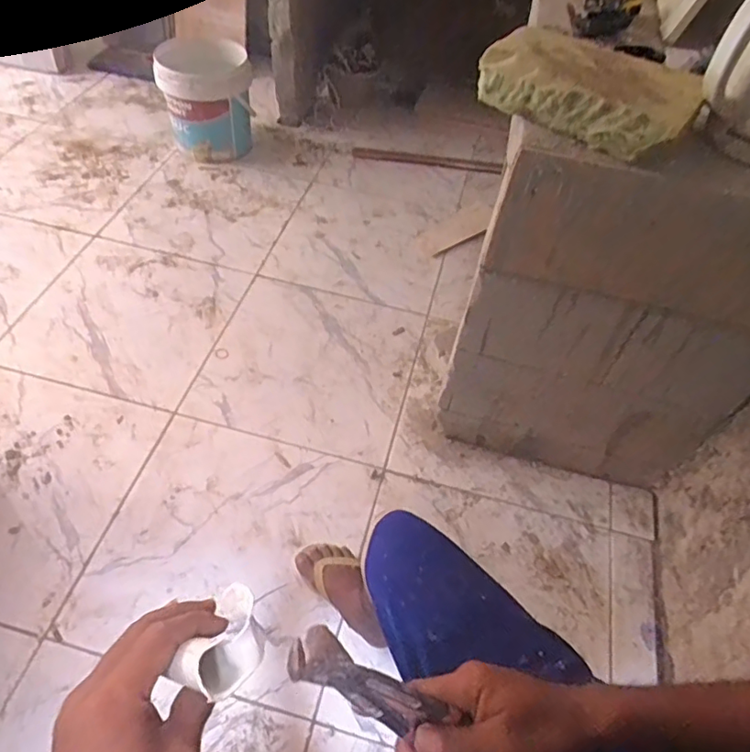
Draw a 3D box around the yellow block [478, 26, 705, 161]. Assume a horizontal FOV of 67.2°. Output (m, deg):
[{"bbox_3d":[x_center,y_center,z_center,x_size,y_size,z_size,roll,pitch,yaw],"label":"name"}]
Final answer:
[{"bbox_3d":[0.276,-0.373,0.737,0.262,0.072,0.125,36,59,20],"label":"yellow block"}]

